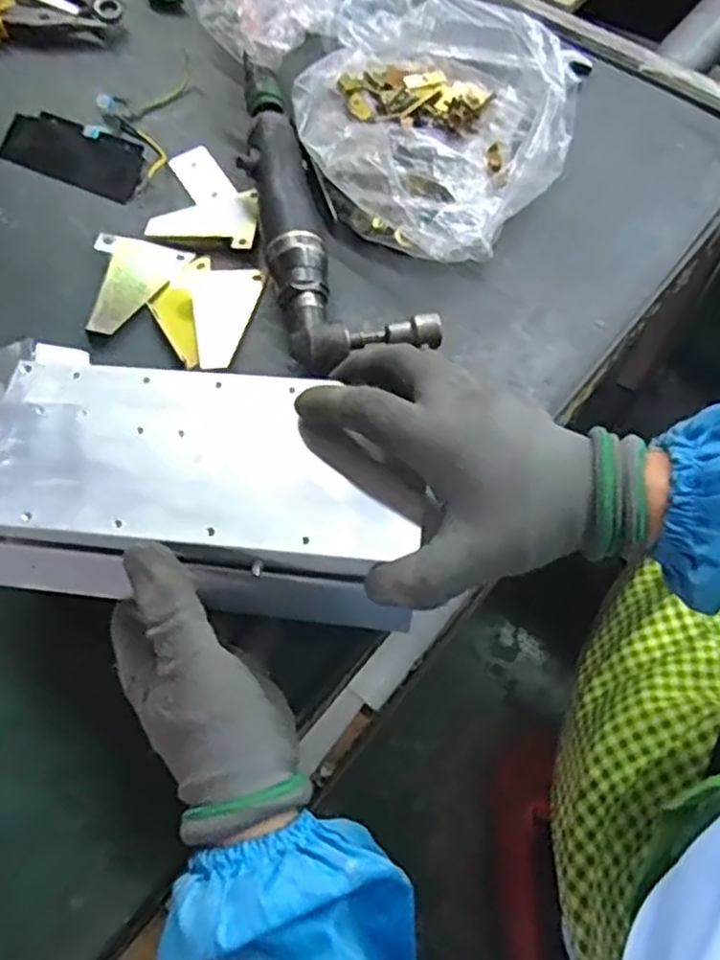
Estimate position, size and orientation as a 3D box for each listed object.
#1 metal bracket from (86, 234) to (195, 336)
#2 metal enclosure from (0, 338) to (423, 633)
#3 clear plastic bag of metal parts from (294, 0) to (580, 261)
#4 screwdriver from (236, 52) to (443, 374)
[{"bbox_3d":[-0.158,-0.135,0.506,0.064,0.011,0.076,6,67,6],"label":"metal bracket"},{"bbox_3d":[-0.083,0.003,0.386,0.224,0.054,0.121,7,67,6],"label":"metal enclosure"},{"bbox_3d":[0.049,-0.248,0.510,0.180,0.084,0.171,28,70,14],"label":"clear plastic bag of metal parts"},{"bbox_3d":[-0.036,-0.195,0.515,0.090,0.037,0.265,-19,66,-5],"label":"screwdriver"}]

